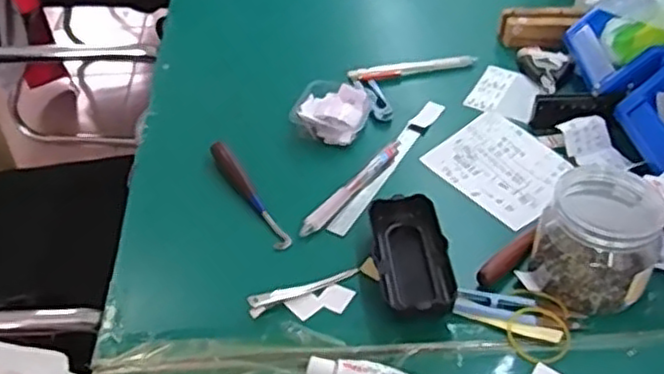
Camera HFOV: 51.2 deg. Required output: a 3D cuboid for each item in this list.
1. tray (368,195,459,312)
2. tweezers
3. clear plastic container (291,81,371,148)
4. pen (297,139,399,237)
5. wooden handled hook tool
[{"bbox_3d":[0.059,0.051,0.512,0.051,0.029,0.115,-2,40,-2],"label":"tray"},{"bbox_3d":[-0.021,0.071,0.501,0.085,0.014,0.013,-20,44,-21],"label":"tweezers"},{"bbox_3d":[0.002,-0.069,0.651,0.064,0.030,0.067,12,42,14],"label":"clear plastic container"},{"bbox_3d":[0.021,0.000,0.587,0.011,0.013,0.141,25,47,27],"label":"pen"},{"bbox_3d":[-0.069,0.005,0.573,0.015,0.016,0.128,-20,44,-22],"label":"wooden handled hook tool"}]

